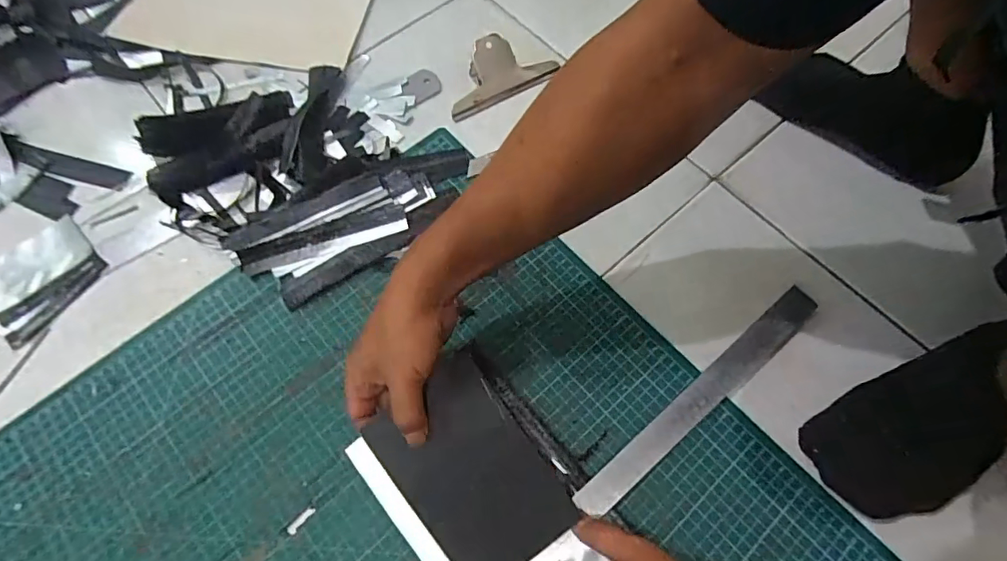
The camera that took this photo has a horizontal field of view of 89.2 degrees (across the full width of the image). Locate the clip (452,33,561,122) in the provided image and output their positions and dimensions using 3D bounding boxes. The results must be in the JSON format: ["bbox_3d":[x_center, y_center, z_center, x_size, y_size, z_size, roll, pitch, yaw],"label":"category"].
[{"bbox_3d":[-0.004,-0.237,0.574,0.136,0.039,0.061,-24,70,-9],"label":"clip"}]

